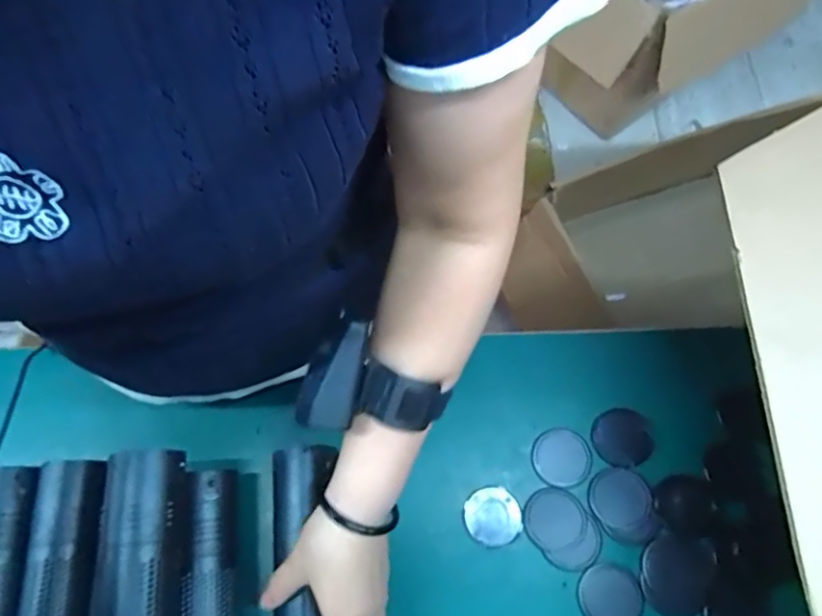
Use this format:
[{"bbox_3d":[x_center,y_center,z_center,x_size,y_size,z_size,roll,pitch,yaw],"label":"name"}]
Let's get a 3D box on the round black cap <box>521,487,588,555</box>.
[{"bbox_3d":[0.123,0.182,0.475,0.053,0.004,0.050,-1,69,2],"label":"round black cap"}]

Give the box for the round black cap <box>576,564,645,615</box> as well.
[{"bbox_3d":[0.163,0.238,0.455,0.052,0.004,0.049,-1,69,2],"label":"round black cap"}]

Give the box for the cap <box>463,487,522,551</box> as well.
[{"bbox_3d":[0.071,0.181,0.480,0.047,0.004,0.047,-1,69,2],"label":"cap"}]

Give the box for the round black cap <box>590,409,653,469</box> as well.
[{"bbox_3d":[0.188,0.116,0.493,0.049,0.006,0.049,-1,69,2],"label":"round black cap"}]

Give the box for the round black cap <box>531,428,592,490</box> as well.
[{"bbox_3d":[0.134,0.133,0.491,0.050,0.004,0.049,-1,69,2],"label":"round black cap"}]

